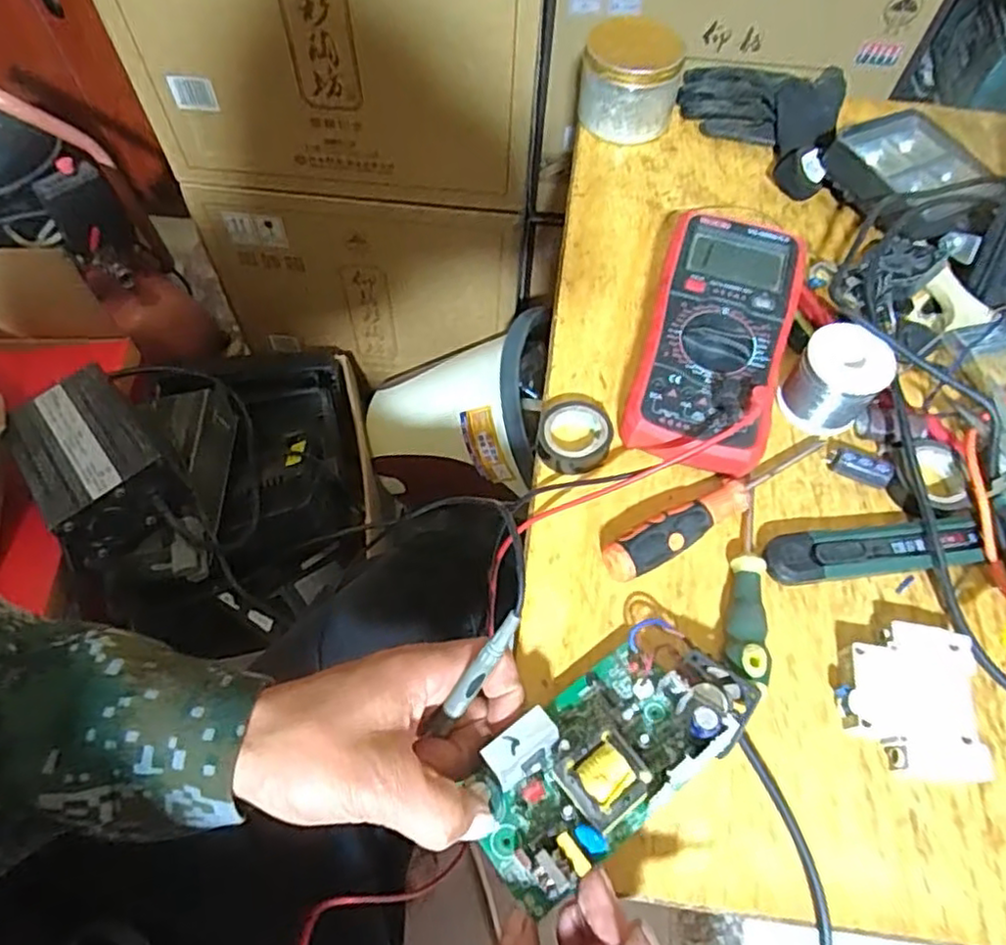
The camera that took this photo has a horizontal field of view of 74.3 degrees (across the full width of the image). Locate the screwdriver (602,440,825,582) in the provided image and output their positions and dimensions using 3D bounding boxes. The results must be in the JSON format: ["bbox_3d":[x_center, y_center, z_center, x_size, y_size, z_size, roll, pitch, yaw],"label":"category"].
[{"bbox_3d":[0.135,0.019,0.403,0.171,0.027,0.024,-26,68,-14],"label":"screwdriver"}]

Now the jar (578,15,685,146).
[{"bbox_3d":[0.111,-0.343,0.581,0.083,0.068,0.083,1,64,-2],"label":"jar"}]

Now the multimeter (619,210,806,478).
[{"bbox_3d":[0.140,-0.088,0.441,0.091,0.052,0.186,16,64,5],"label":"multimeter"}]

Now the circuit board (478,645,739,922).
[{"bbox_3d":[0.047,0.134,0.318,0.134,0.037,0.069,-34,70,-17],"label":"circuit board"}]

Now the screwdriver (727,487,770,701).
[{"bbox_3d":[0.141,0.065,0.380,0.019,0.018,0.120,14,50,4],"label":"screwdriver"}]

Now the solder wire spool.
[{"bbox_3d":[0.217,-0.062,0.431,0.051,0.043,0.052,1,64,-2],"label":"solder wire spool"}]

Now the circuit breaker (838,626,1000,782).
[{"bbox_3d":[0.215,0.119,0.354,0.068,0.016,0.075,9,64,2],"label":"circuit breaker"}]

